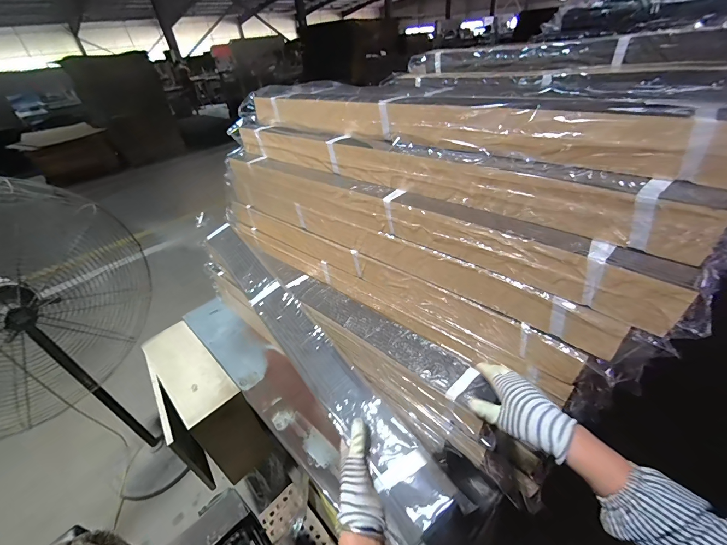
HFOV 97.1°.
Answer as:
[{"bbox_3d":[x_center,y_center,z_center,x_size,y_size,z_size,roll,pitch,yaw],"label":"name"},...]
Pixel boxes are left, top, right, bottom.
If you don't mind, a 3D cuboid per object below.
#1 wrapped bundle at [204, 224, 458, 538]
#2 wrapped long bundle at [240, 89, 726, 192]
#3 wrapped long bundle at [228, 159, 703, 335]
[{"bbox_3d":[-0.153,0.107,0.673,0.085,0.051,0.826,-28,46,-26],"label":"wrapped bundle"},{"bbox_3d":[0.091,-0.303,0.624,0.998,0.082,0.122,25,46,35],"label":"wrapped long bundle"},{"bbox_3d":[0.017,-0.128,0.629,0.931,0.070,0.072,25,47,36],"label":"wrapped long bundle"}]

